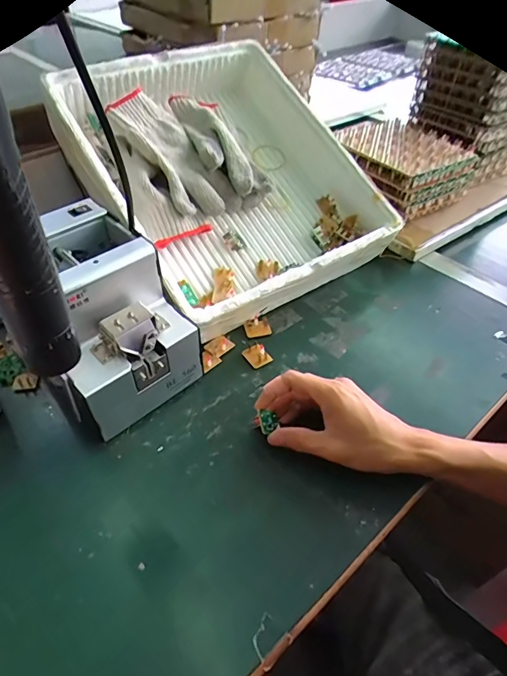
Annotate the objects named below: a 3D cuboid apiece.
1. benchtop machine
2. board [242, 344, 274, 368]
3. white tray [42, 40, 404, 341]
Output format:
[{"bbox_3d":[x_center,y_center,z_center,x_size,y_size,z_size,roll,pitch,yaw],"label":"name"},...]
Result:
[{"bbox_3d":[-0.150,-0.020,0.434,0.121,0.157,0.175,-32,54,-28],"label":"benchtop machine"},{"bbox_3d":[0.005,0.021,0.497,0.025,0.006,0.027,-36,65,-5],"label":"board"},{"bbox_3d":[-0.034,-0.219,0.568,0.311,0.076,0.370,-26,78,-24],"label":"white tray"}]

